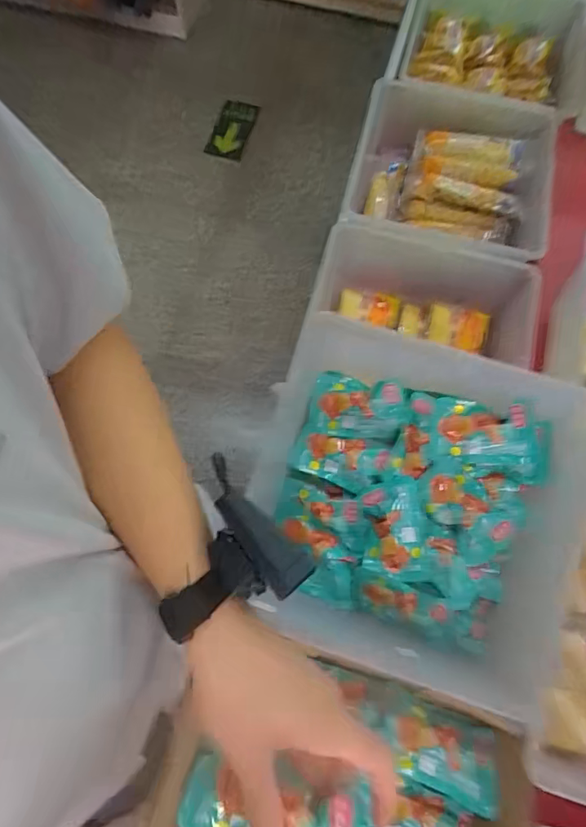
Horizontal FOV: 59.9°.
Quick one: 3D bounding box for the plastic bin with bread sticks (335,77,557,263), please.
[{"bbox_3d":[0.241,-0.362,0.805,0.289,0.120,0.283,13,69,3],"label":"plastic bin with bread sticks"}]

